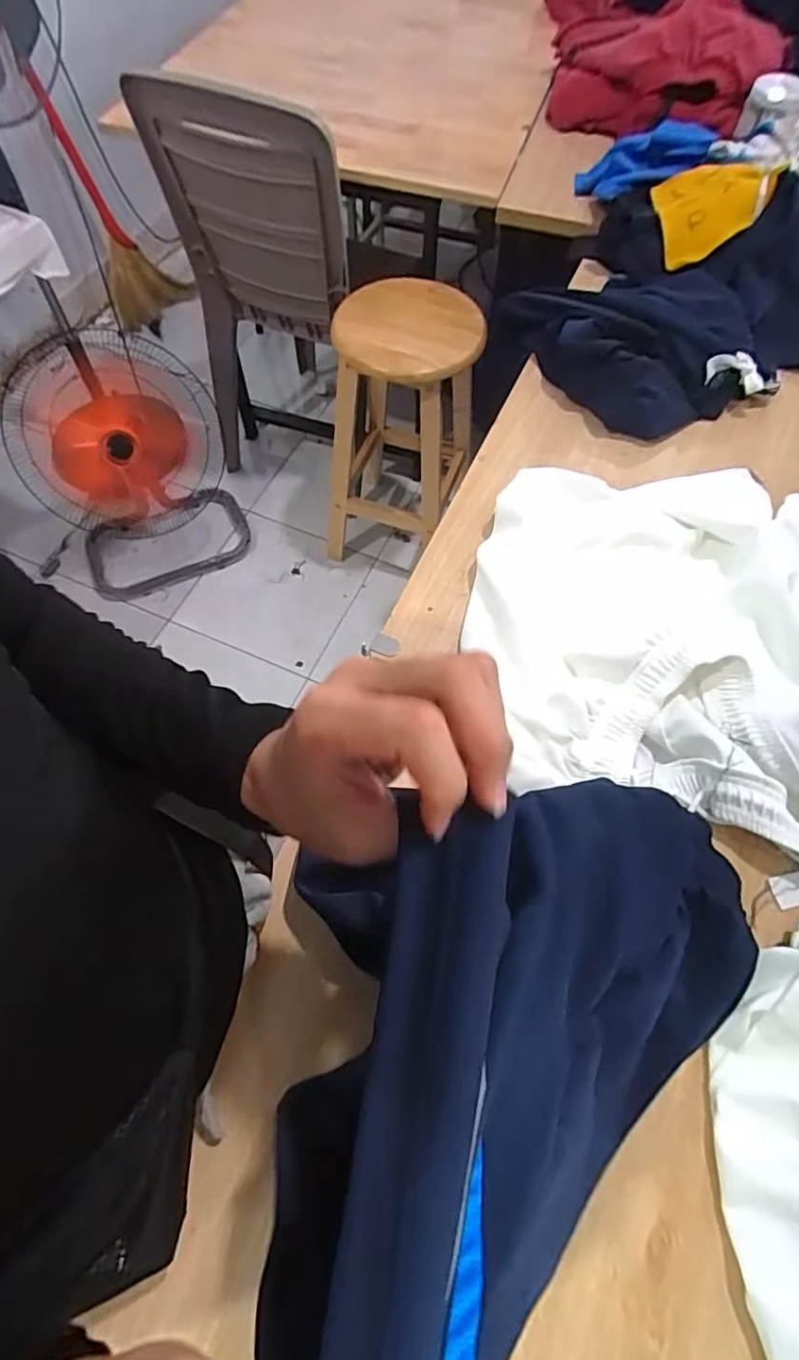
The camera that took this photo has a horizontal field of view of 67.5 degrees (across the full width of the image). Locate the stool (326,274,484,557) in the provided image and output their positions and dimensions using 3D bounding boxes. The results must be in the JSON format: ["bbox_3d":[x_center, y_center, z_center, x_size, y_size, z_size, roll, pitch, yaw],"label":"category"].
[{"bbox_3d":[0.006,-0.584,1.391,0.318,0.556,0.335,12,64,4],"label":"stool"}]

